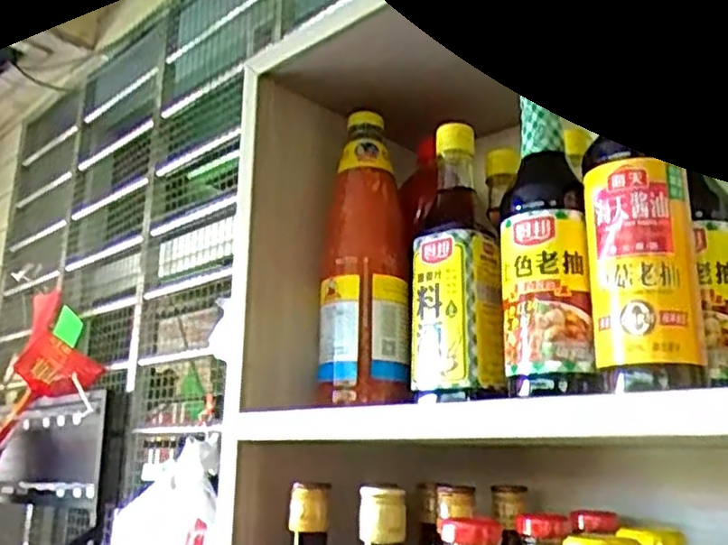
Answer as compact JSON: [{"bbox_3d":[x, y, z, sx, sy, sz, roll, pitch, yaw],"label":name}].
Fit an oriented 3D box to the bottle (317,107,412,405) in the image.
[{"bbox_3d":[0.000,-0.018,0.635,0.075,0.265,0.070,2,-16,-4],"label":"bottle"}]

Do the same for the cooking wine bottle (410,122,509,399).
[{"bbox_3d":[0.074,-0.016,0.587,0.066,0.232,0.066,1,-16,0],"label":"cooking wine bottle"}]

